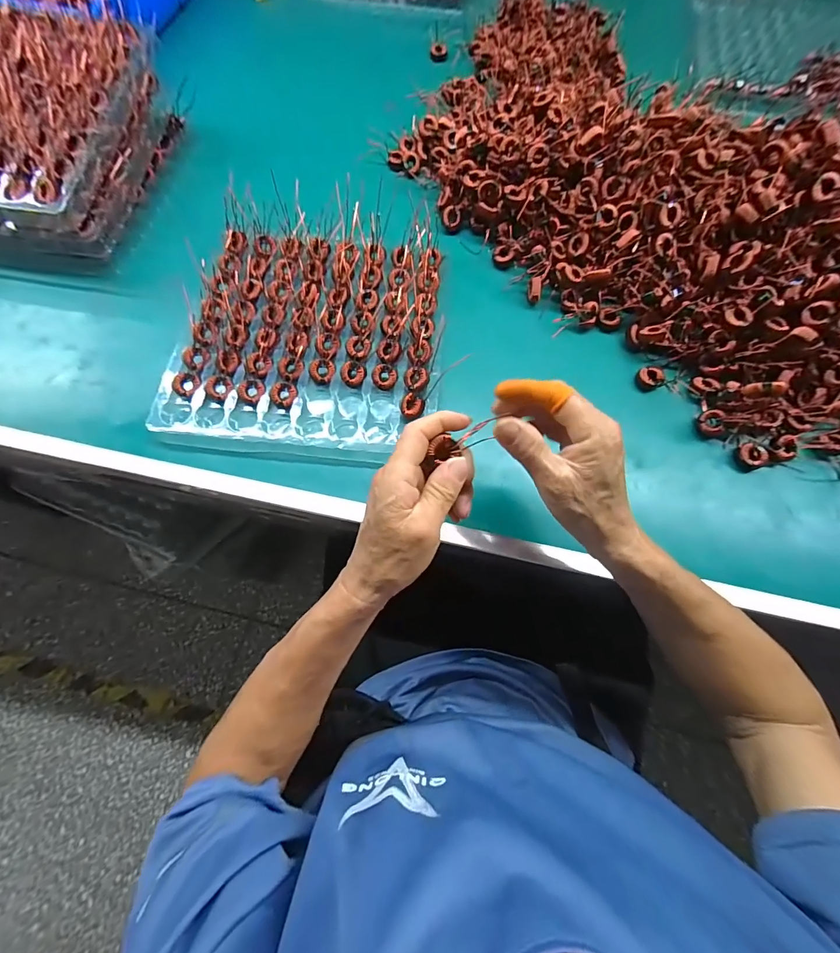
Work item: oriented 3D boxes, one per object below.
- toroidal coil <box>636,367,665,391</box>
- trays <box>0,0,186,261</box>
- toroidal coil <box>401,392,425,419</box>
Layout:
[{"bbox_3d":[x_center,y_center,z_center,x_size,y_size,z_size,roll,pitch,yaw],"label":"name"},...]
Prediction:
[{"bbox_3d":[0.253,-0.108,0.426,0.023,0.012,0.023,-21,74,-7],"label":"toroidal coil"},{"bbox_3d":[-0.489,-0.425,0.465,0.266,0.088,0.280,8,73,2],"label":"trays"},{"bbox_3d":[-0.009,-0.073,0.403,0.026,0.007,0.023,36,93,26],"label":"toroidal coil"}]

